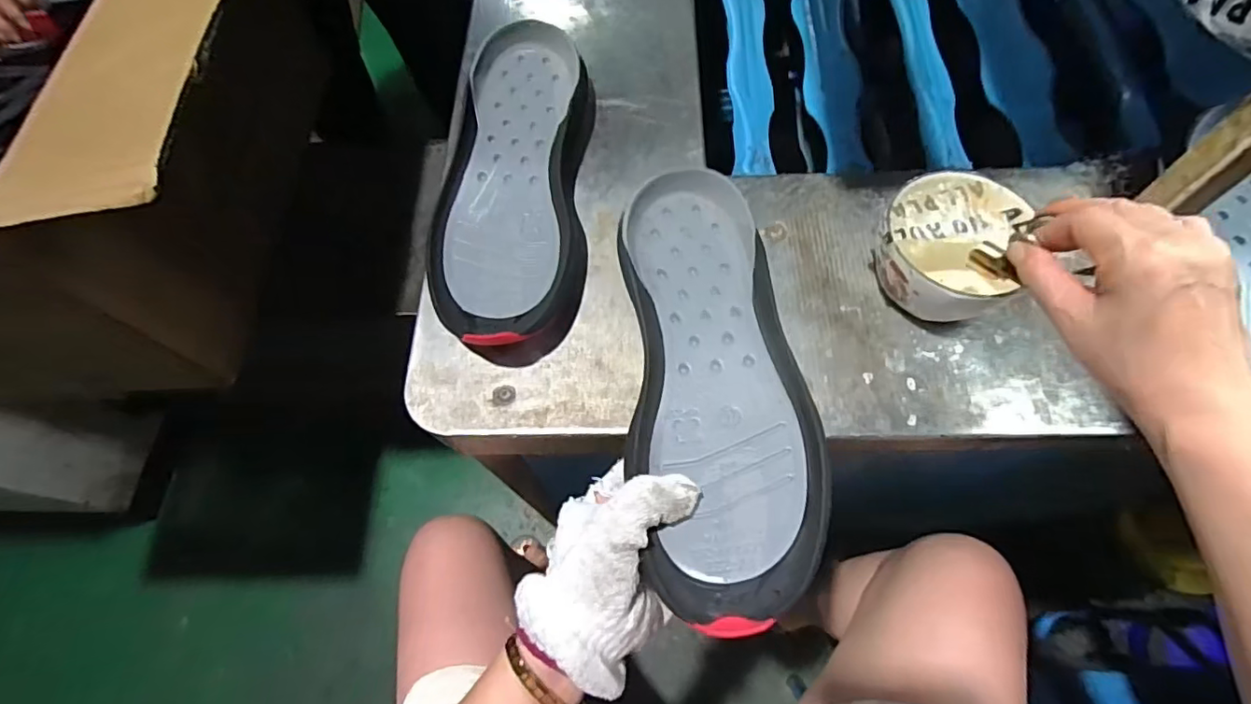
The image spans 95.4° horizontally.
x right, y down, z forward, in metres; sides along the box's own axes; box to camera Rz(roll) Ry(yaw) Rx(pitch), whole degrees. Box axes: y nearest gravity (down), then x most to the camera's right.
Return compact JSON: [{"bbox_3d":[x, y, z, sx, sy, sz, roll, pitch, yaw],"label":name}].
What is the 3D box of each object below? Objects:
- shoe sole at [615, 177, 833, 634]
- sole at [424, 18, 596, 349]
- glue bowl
[{"bbox_3d":[0.057,0.004,0.372,0.109,0.027,0.315,-5,60,0],"label":"shoe sole"},{"bbox_3d":[-0.095,-0.150,0.490,0.119,0.039,0.322,0,66,2],"label":"sole"},{"bbox_3d":[0.229,-0.074,0.424,0.088,0.060,0.109,21,68,11],"label":"glue bowl"}]

